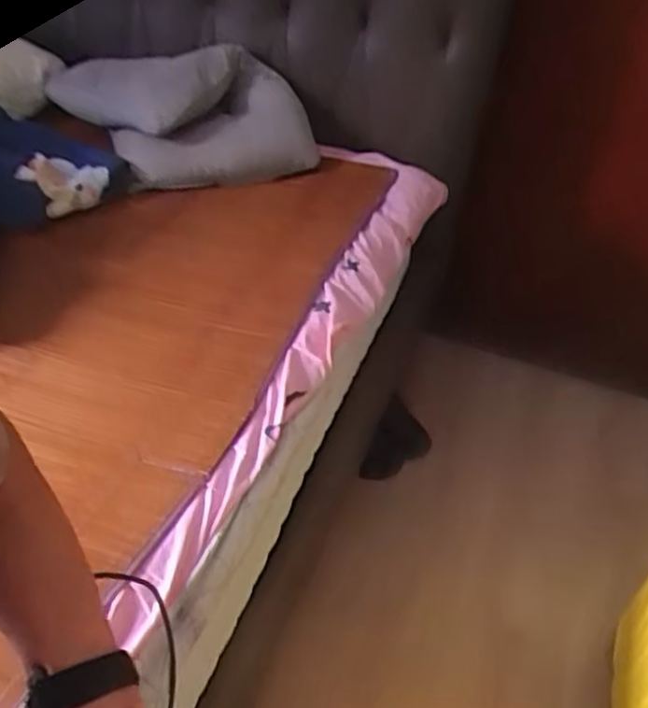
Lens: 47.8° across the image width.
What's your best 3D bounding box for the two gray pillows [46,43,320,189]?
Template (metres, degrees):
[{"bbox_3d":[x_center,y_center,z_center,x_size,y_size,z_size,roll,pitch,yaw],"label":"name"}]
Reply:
[{"bbox_3d":[-0.248,-0.421,1.277,0.463,0.199,0.222,2,39,-7],"label":"two gray pillows"}]

